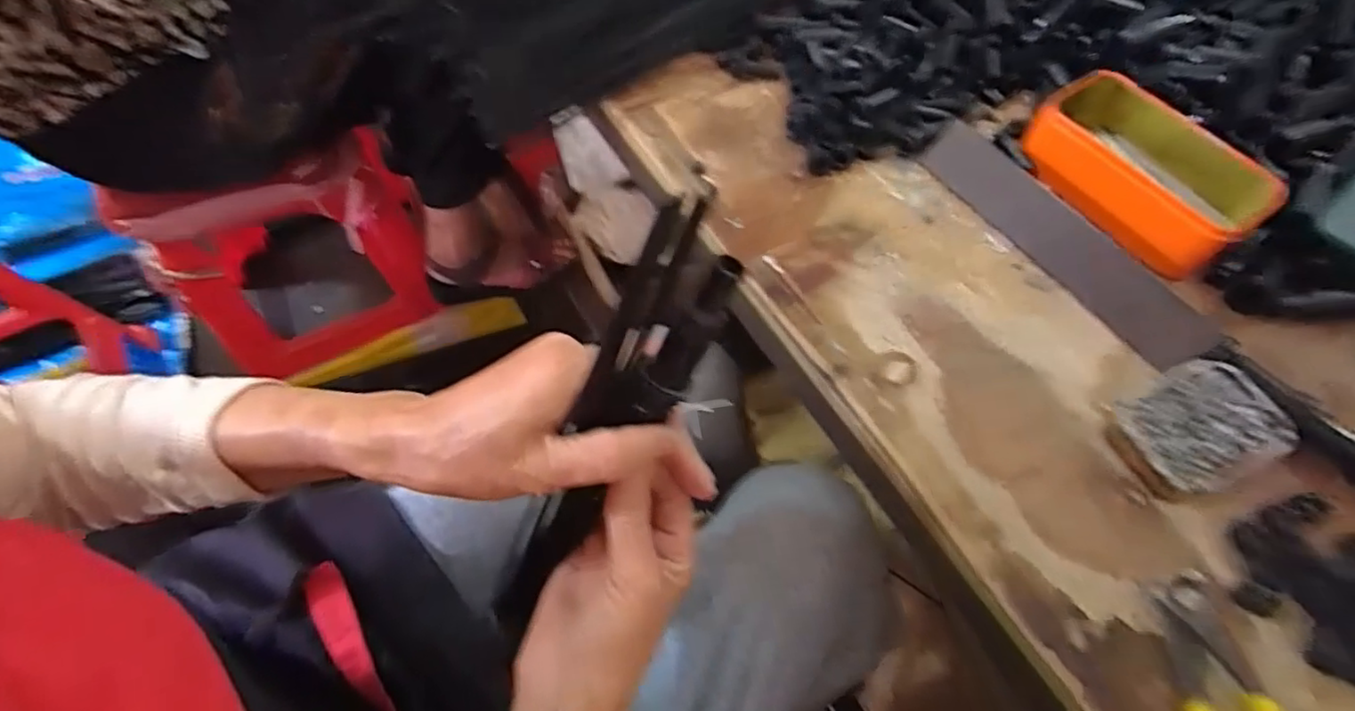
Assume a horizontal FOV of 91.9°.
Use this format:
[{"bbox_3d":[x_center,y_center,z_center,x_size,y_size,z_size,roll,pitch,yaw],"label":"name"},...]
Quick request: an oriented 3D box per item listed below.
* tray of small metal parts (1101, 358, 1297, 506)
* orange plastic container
[{"bbox_3d":[0.301,0.042,0.382,0.087,0.028,0.064,-21,67,-13],"label":"tray of small metal parts"},{"bbox_3d":[0.319,-0.128,0.454,0.087,0.044,0.146,-34,70,-18],"label":"orange plastic container"}]

